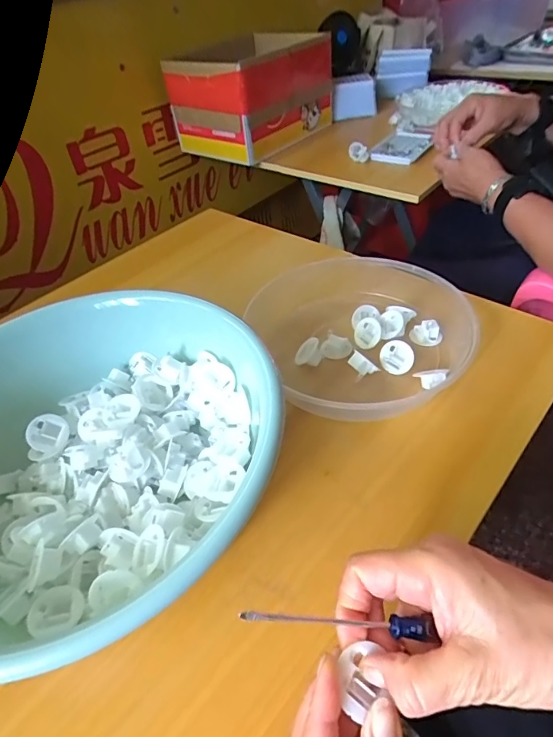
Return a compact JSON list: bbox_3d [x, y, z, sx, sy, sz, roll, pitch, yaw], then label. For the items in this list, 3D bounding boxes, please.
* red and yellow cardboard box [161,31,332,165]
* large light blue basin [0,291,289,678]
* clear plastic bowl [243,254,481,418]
[{"bbox_3d":[-0.058,-0.592,0.960,0.242,0.170,0.303,26,53,30],"label":"red and yellow cardboard box"},{"bbox_3d":[-0.129,0.071,0.340,0.263,0.104,0.289,-4,44,4],"label":"large light blue basin"},{"bbox_3d":[0.089,-0.041,0.467,0.204,0.053,0.222,-4,44,4],"label":"clear plastic bowl"}]

